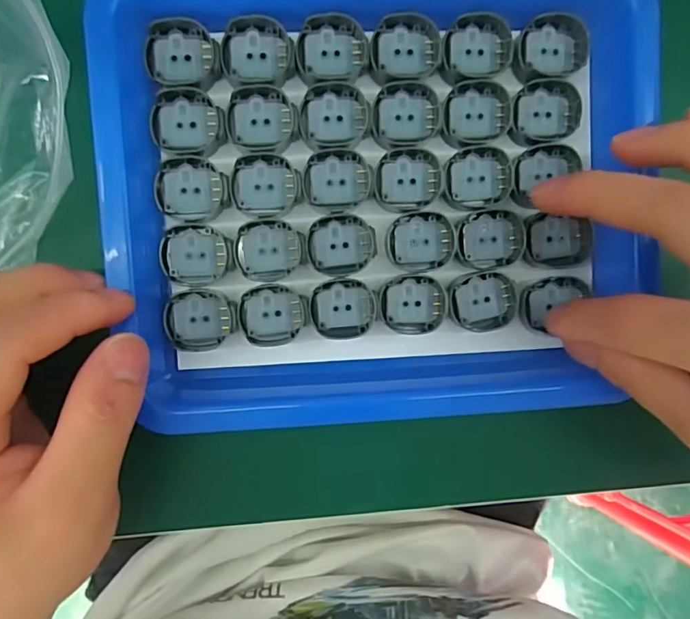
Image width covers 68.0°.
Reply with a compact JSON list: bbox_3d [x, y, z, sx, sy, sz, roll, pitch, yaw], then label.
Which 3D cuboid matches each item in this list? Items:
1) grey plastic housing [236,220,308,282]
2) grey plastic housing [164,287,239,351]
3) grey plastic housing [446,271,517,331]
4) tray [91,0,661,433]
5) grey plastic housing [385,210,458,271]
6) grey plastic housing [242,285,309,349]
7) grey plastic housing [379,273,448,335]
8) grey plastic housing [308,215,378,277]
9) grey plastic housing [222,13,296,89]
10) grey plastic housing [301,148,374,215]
[{"bbox_3d":[-0.030,-0.024,0.209,0.028,0.004,0.024,-1,93,-5],"label":"grey plastic housing"},{"bbox_3d":[-0.058,0.004,0.208,0.028,0.004,0.025,-1,93,-5],"label":"grey plastic housing"},{"bbox_3d":[0.059,-0.003,0.217,0.028,0.004,0.025,-9,94,-4],"label":"grey plastic housing"},{"bbox_3d":[0.017,-0.046,0.208,0.209,0.026,0.184,-5,94,-4],"label":"tray"},{"bbox_3d":[0.032,-0.029,0.213,0.028,0.004,0.024,-7,94,-4],"label":"grey plastic housing"},{"bbox_3d":[-0.029,0.003,0.211,0.028,0.004,0.025,-2,93,-5],"label":"grey plastic housing"},{"bbox_3d":[0.029,-0.002,0.215,0.028,0.004,0.025,-4,94,-4],"label":"grey plastic housing"},{"bbox_3d":[-0.001,-0.027,0.210,0.028,0.004,0.025,-4,94,-4],"label":"grey plastic housing"},{"bbox_3d":[-0.034,-0.102,0.201,0.028,0.004,0.026,-3,93,-4],"label":"grey plastic housing"},{"bbox_3d":[-0.003,-0.053,0.208,0.028,0.004,0.025,-5,94,-4],"label":"grey plastic housing"}]

